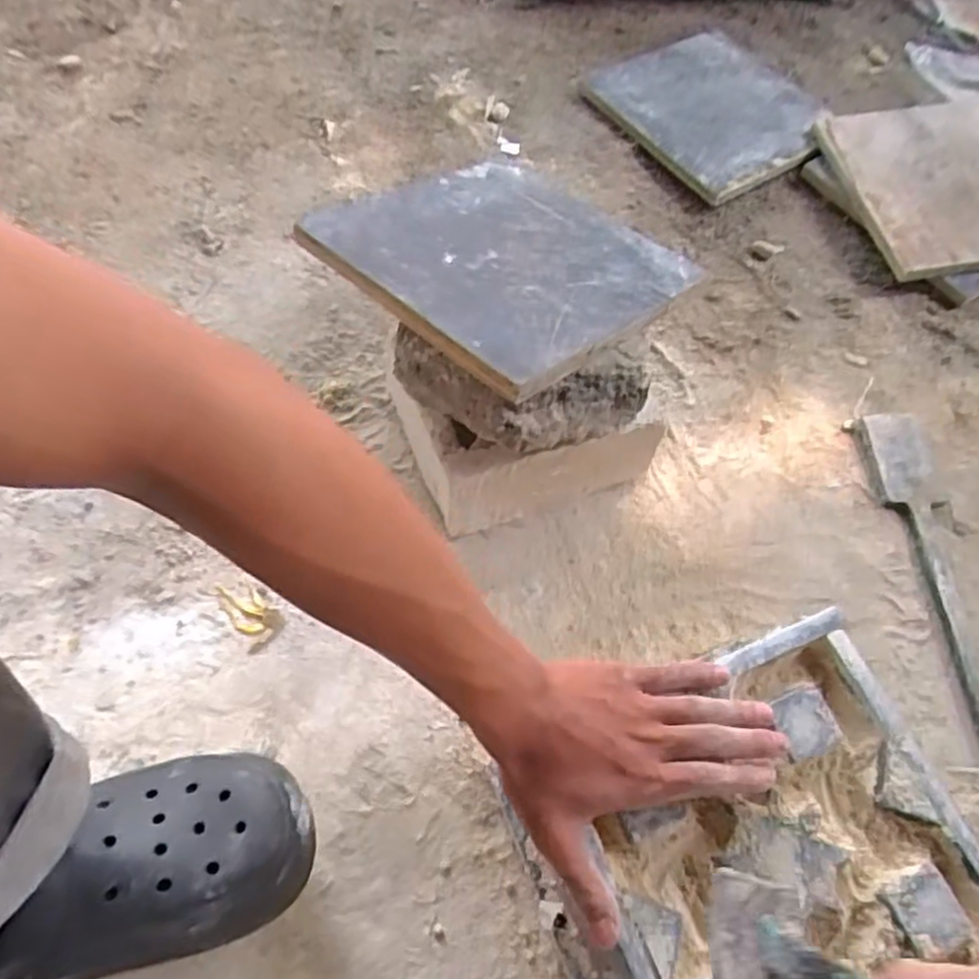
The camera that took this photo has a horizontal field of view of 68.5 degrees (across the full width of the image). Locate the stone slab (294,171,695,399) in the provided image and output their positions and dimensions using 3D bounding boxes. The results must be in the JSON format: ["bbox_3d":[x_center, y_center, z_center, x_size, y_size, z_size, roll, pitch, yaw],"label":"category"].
[{"bbox_3d":[0.018,-0.193,0.593,0.241,0.015,0.251,39,53,21],"label":"stone slab"}]

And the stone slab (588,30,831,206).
[{"bbox_3d":[0.285,-0.487,0.915,0.268,0.020,0.255,-34,71,-22],"label":"stone slab"}]

